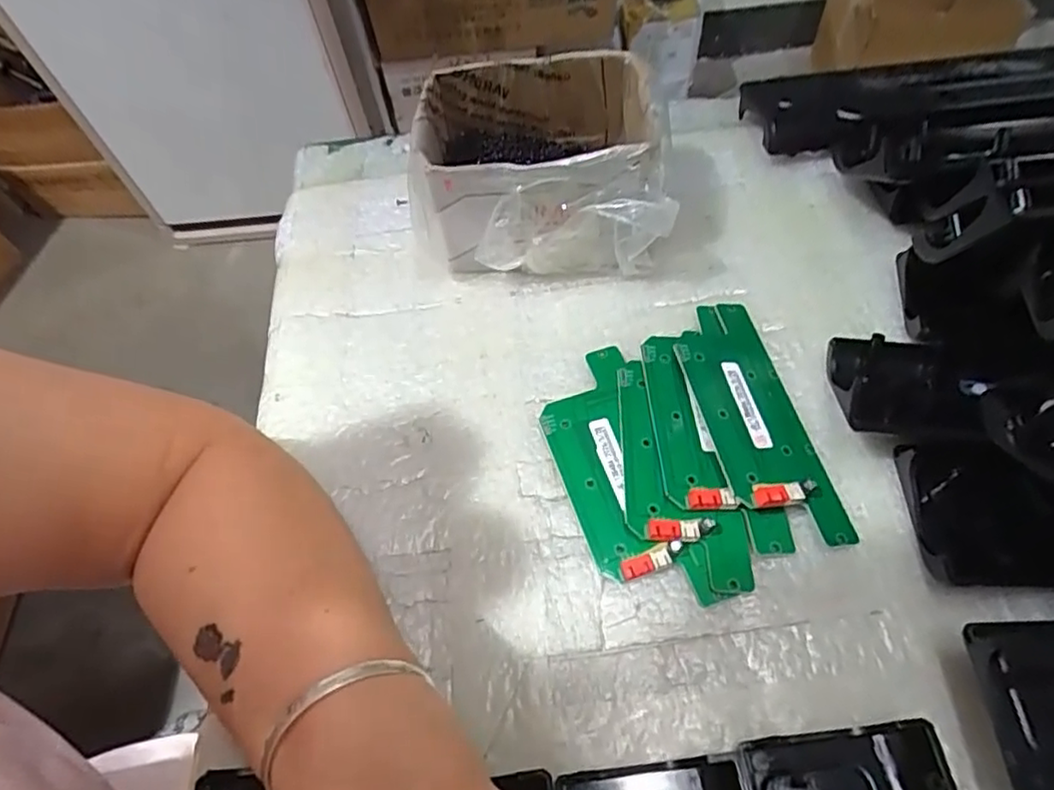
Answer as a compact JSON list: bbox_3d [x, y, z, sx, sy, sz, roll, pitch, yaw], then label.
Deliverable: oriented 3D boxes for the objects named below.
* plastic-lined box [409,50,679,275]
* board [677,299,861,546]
[{"bbox_3d":[0.011,-0.129,0.371,0.134,0.076,0.103,2,60,6],"label":"plastic-lined box"},{"bbox_3d":[0.109,0.009,0.313,0.048,0.015,0.133,-12,60,-3],"label":"board"}]

